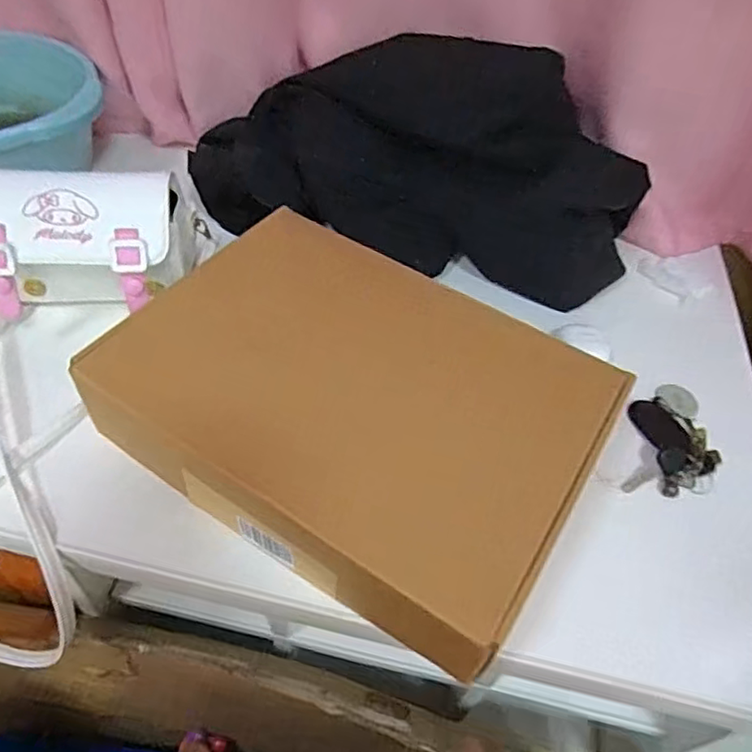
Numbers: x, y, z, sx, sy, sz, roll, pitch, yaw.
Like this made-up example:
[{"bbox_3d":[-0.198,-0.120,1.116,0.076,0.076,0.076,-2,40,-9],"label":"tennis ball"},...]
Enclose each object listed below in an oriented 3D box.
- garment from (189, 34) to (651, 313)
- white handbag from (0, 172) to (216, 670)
[{"bbox_3d":[0.040,-0.243,0.670,0.488,0.179,0.155,14,51,5],"label":"garment"},{"bbox_3d":[-0.306,0.022,0.547,0.204,0.136,0.414,11,82,3],"label":"white handbag"}]

